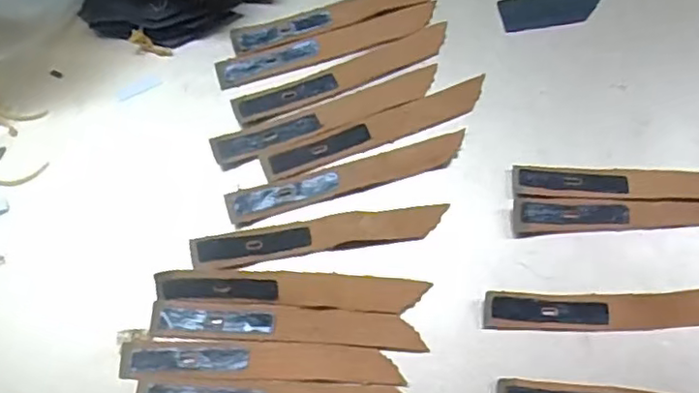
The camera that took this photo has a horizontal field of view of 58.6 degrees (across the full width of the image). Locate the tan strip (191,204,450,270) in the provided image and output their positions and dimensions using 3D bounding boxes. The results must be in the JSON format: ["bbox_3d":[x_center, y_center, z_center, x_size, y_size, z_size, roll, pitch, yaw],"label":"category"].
[{"bbox_3d":[-0.014,0.018,0.301,0.121,0.007,0.017,-9,68,-3],"label":"tan strip"}]

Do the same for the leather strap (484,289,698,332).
[{"bbox_3d":[0.124,0.053,0.288,0.121,0.006,0.018,-1,68,0],"label":"leather strap"}]

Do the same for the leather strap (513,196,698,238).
[{"bbox_3d":[0.142,0.007,0.304,0.123,0.004,0.018,-3,68,0],"label":"leather strap"}]

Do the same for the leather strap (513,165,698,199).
[{"bbox_3d":[0.145,-0.007,0.310,0.124,0.006,0.017,2,68,2],"label":"leather strap"}]

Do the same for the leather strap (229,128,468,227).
[{"bbox_3d":[0.000,-0.011,0.314,0.123,0.004,0.017,-16,69,-6],"label":"leather strap"}]

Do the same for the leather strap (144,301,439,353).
[{"bbox_3d":[-0.029,0.059,0.288,0.124,0.004,0.017,2,68,2],"label":"leather strap"}]

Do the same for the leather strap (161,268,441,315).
[{"bbox_3d":[-0.027,0.043,0.292,0.124,0.008,0.017,3,68,2],"label":"leather strap"}]

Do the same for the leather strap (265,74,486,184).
[{"bbox_3d":[0.015,-0.036,0.324,0.124,0.004,0.018,-21,69,-8],"label":"leather strap"}]

